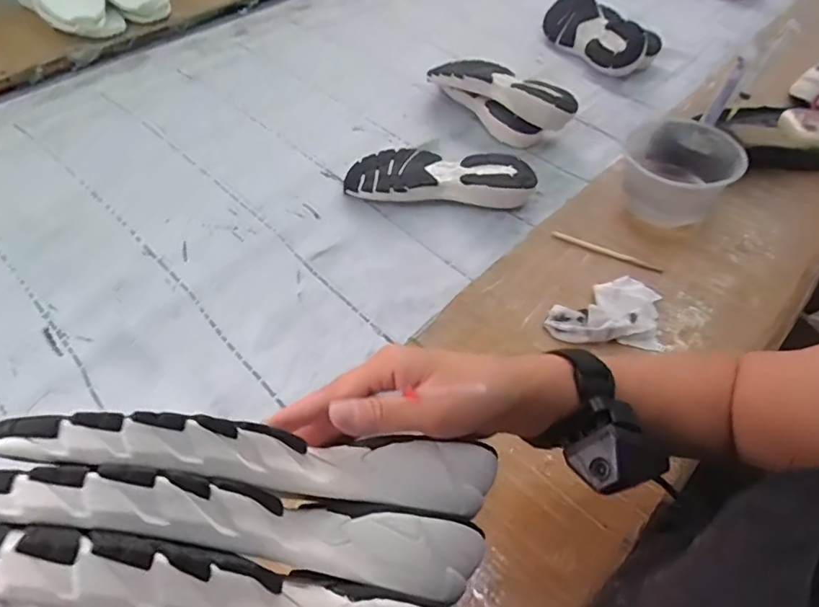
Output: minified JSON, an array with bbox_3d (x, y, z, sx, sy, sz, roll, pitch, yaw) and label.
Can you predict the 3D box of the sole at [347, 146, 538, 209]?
[{"bbox_3d":[0.039,-0.170,0.722,0.254,0.048,0.100,6,49,3],"label":"sole"}]

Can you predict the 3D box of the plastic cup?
[{"bbox_3d":[0.324,-0.158,0.642,0.123,0.081,0.113,1,49,-1],"label":"plastic cup"}]

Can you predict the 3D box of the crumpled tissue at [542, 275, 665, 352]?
[{"bbox_3d":[0.203,0.005,0.552,0.117,0.022,0.091,6,49,3],"label":"crumpled tissue"}]

